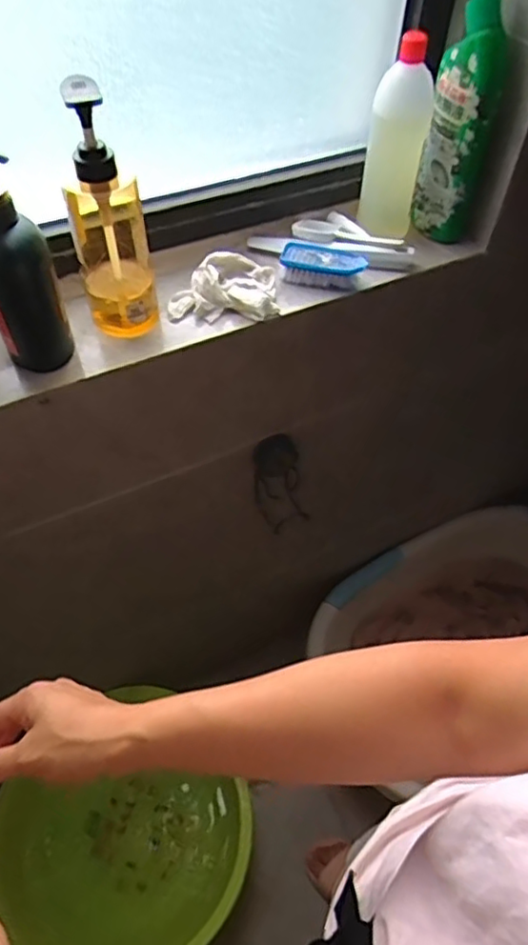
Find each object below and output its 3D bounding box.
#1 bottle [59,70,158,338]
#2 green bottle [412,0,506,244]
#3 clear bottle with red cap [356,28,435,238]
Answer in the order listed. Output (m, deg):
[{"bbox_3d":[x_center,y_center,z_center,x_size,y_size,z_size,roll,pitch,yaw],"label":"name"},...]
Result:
[{"bbox_3d":[-0.146,-0.237,0.570,0.066,0.222,0.065,-10,54,-9],"label":"bottle"},{"bbox_3d":[0.212,-0.367,0.666,0.071,0.232,0.045,14,54,9],"label":"green bottle"},{"bbox_3d":[0.145,-0.354,0.682,0.062,0.216,0.055,10,53,6],"label":"clear bottle with red cap"}]

